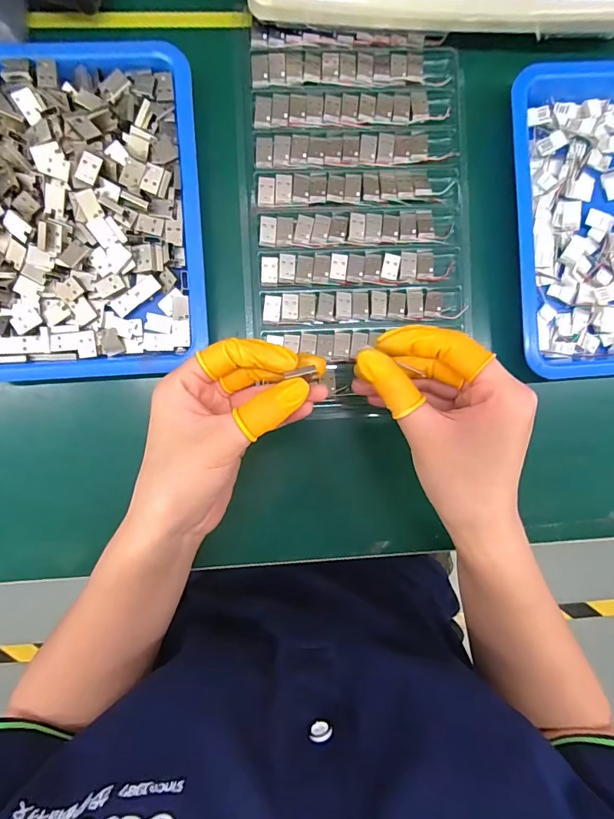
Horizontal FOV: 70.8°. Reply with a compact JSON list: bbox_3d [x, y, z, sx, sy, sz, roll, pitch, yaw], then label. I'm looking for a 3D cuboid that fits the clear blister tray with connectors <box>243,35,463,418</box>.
[{"bbox_3d":[0.039,-0.132,0.309,0.157,0.013,0.265,-2,92,-3],"label":"clear blister tray with connectors"}]

